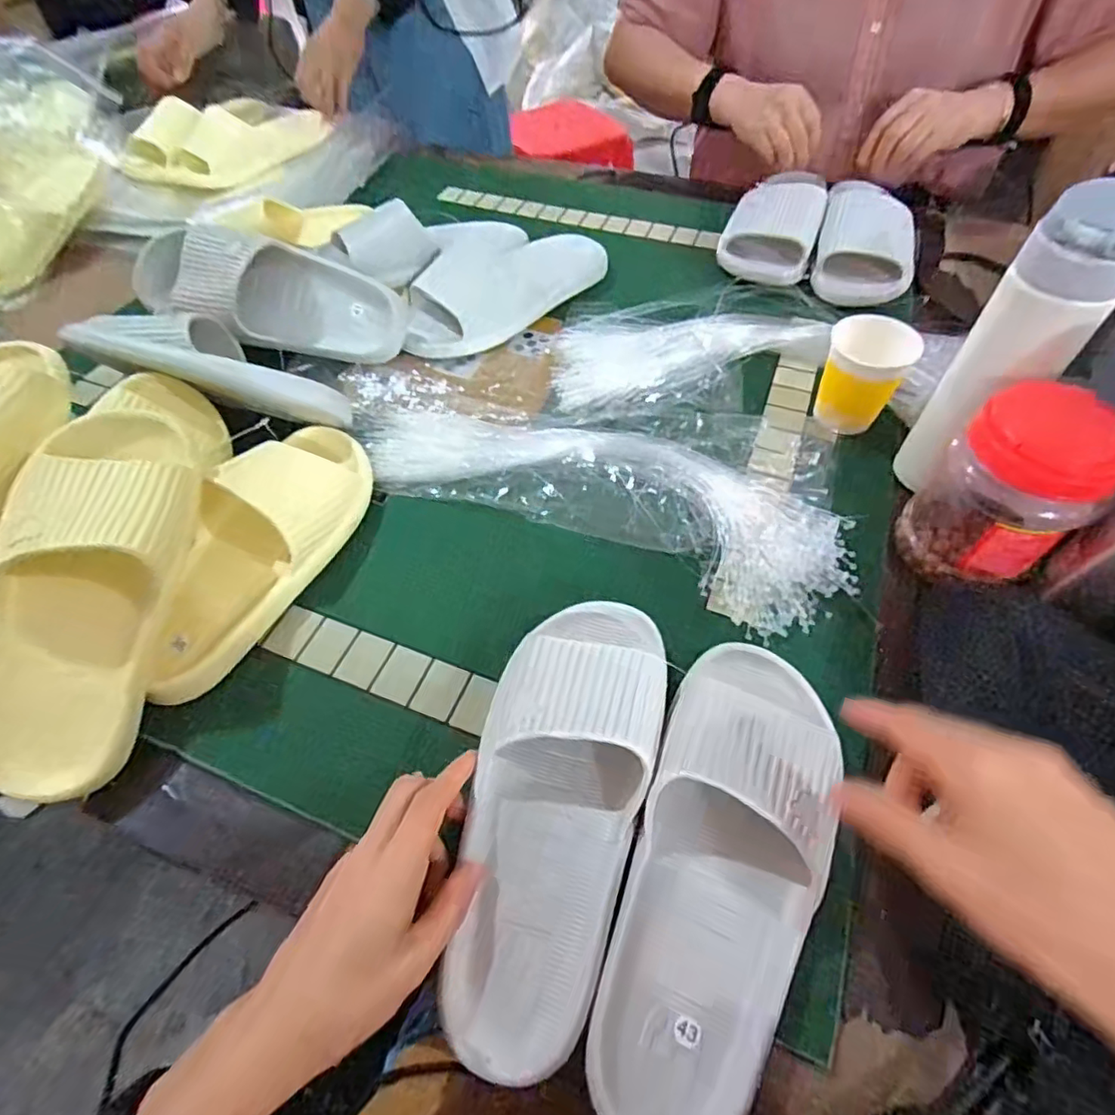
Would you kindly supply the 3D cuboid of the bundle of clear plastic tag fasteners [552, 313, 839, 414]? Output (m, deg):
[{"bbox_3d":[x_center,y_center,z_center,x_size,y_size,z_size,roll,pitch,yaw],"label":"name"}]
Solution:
[{"bbox_3d":[0.140,-0.215,0.610,0.290,0.030,0.123,-9,54,-3],"label":"bundle of clear plastic tag fasteners"}]

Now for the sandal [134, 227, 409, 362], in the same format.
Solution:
[{"bbox_3d":[-0.287,-0.261,0.604,0.258,0.096,0.089,10,11,-18],"label":"sandal"}]

